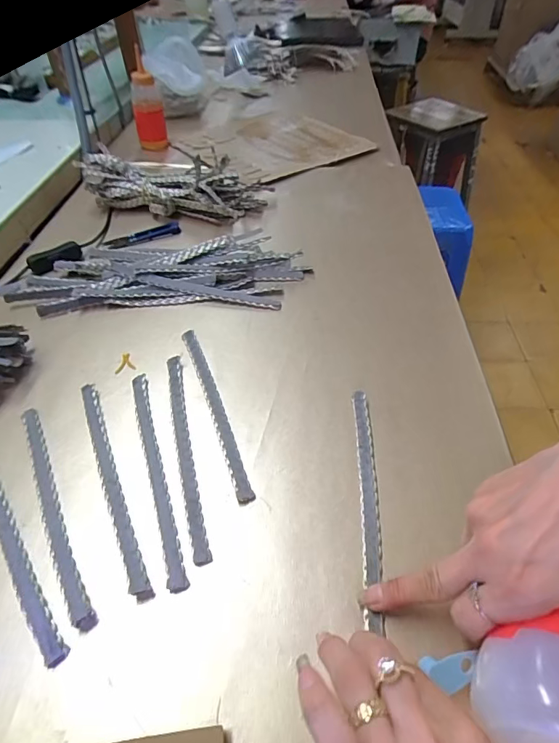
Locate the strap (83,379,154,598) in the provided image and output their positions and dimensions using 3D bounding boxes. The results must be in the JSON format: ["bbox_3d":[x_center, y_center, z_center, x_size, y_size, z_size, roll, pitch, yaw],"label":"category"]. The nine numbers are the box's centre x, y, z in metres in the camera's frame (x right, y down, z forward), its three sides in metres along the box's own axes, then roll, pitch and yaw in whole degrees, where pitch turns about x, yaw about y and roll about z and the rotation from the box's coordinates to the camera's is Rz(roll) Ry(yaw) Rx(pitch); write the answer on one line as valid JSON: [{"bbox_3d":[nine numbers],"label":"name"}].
[{"bbox_3d":[-0.128,0.079,0.329,0.012,0.009,0.188,-20,50,-18],"label":"strap"}]

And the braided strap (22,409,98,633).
[{"bbox_3d":[-0.167,0.093,0.315,0.013,0.011,0.190,-24,52,-21],"label":"braided strap"}]

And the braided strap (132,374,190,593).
[{"bbox_3d":[-0.096,0.072,0.337,0.013,0.004,0.190,-14,49,-14],"label":"braided strap"}]

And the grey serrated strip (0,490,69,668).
[{"bbox_3d":[-0.189,0.112,0.301,0.014,0.007,0.190,-31,55,-26],"label":"grey serrated strip"}]

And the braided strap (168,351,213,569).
[{"bbox_3d":[-0.076,0.058,0.348,0.014,0.007,0.188,-10,48,-11],"label":"braided strap"}]

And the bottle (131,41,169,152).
[{"bbox_3d":[-0.226,-0.458,0.749,0.052,0.124,0.050,-10,48,-10],"label":"bottle"}]

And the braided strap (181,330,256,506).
[{"bbox_3d":[-0.057,0.027,0.377,0.013,0.007,0.191,-15,49,-15],"label":"braided strap"}]

